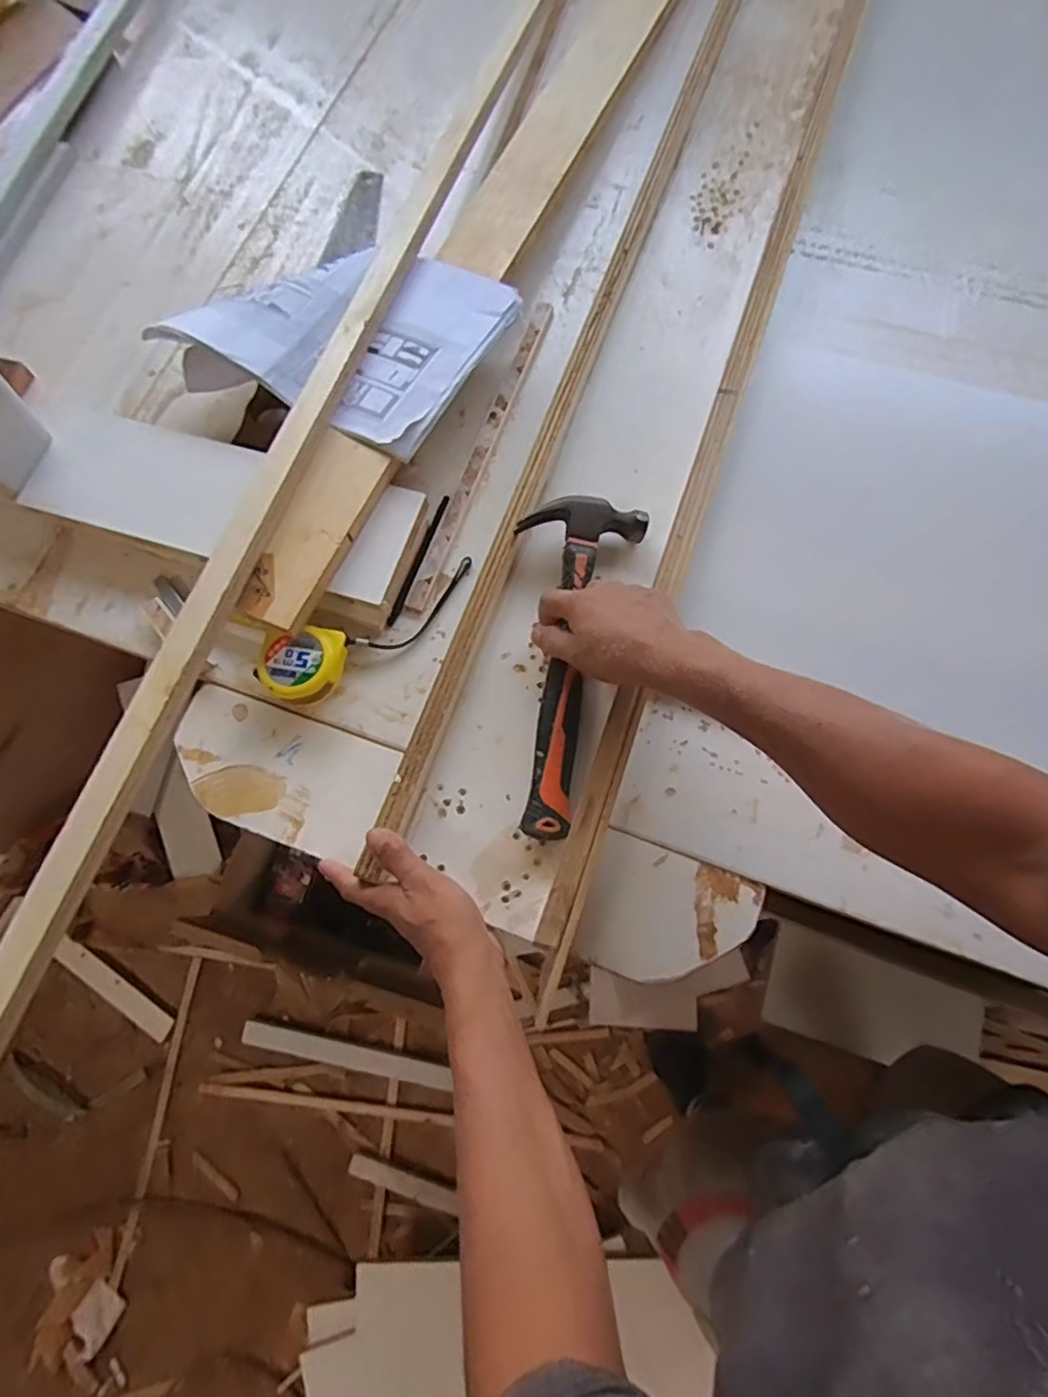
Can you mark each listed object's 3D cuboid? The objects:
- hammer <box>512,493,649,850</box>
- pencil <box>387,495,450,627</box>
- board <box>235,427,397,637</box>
[{"bbox_3d":[0.032,-0.033,0.494,0.097,0.022,0.279,8,76,5],"label":"hammer"},{"bbox_3d":[-0.094,-0.126,0.566,0.007,0.007,0.134,19,75,8],"label":"pencil"},{"bbox_3d":[-0.173,-0.141,0.520,0.060,0.017,0.174,25,76,9],"label":"board"}]

